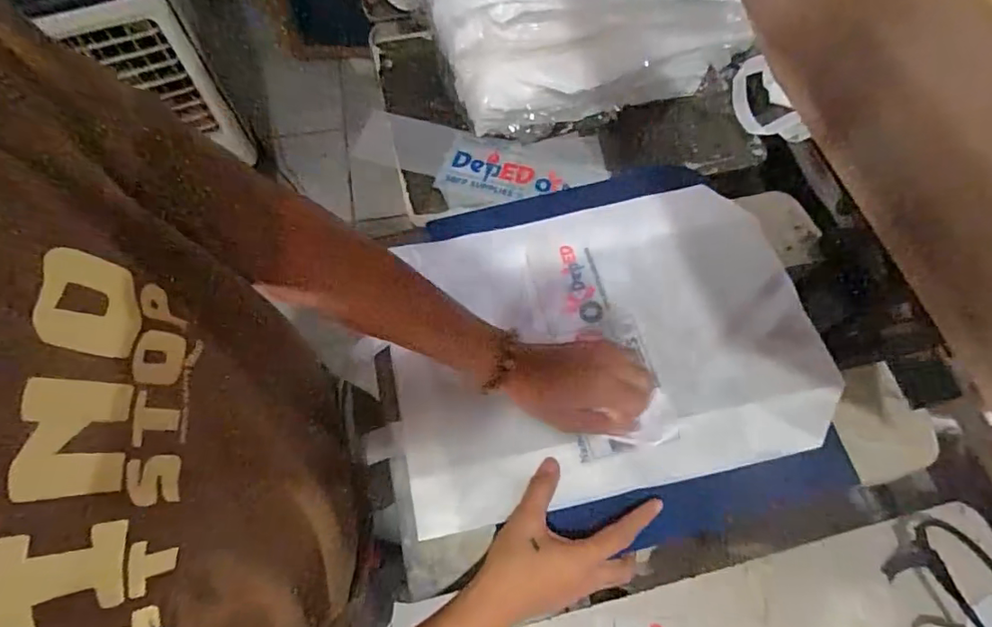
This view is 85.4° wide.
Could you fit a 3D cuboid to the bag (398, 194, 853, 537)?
[{"bbox_3d":[0.101,0.021,0.534,0.405,0.032,0.293,-11,64,-4],"label":"bag"}]

